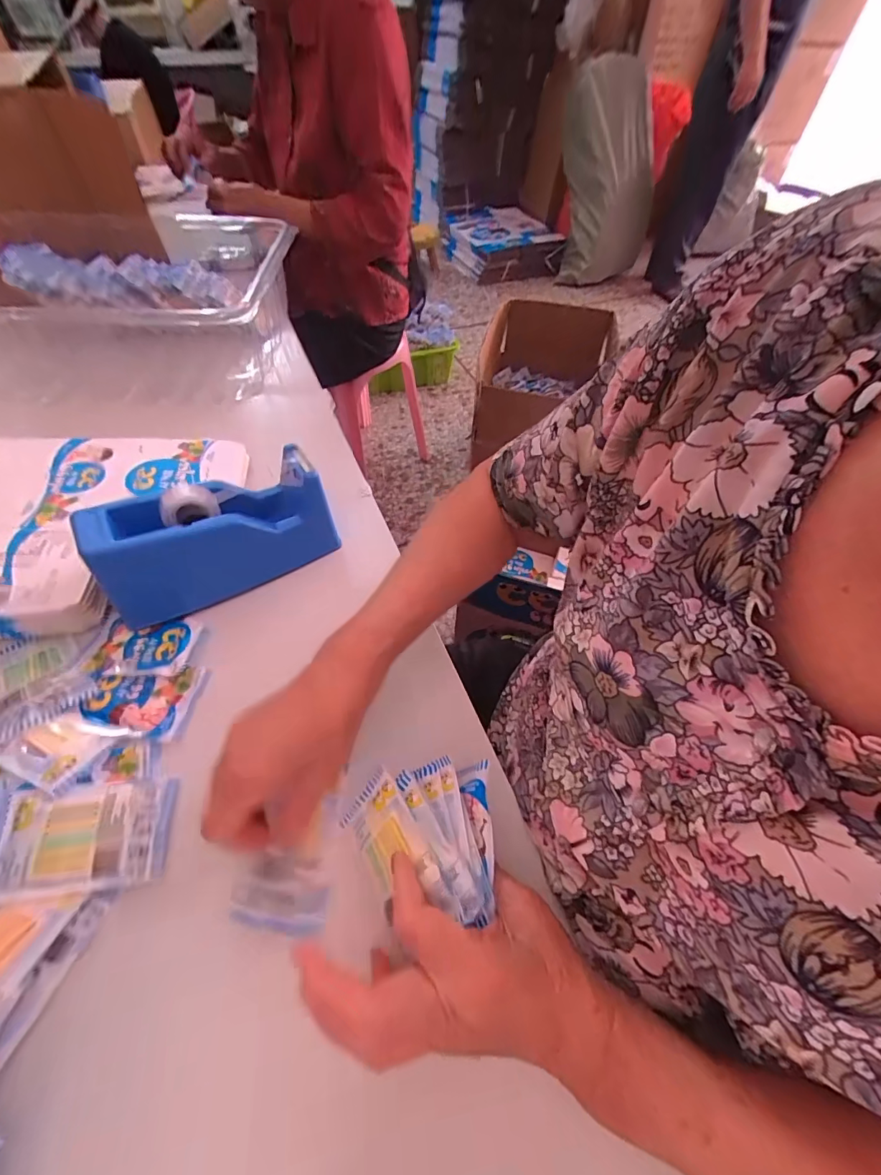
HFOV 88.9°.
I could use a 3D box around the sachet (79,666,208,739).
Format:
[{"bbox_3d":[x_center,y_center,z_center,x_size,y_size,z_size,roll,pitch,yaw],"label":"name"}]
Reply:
[{"bbox_3d":[-0.243,0.090,0.365,0.083,0.011,0.060,2,53,0],"label":"sachet"}]

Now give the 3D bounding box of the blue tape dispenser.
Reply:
[{"bbox_3d":[-0.201,-0.050,0.410,0.195,0.091,0.070,-27,58,-20],"label":"blue tape dispenser"}]

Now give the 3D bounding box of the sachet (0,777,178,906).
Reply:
[{"bbox_3d":[-0.235,0.166,0.300,0.097,0.010,0.065,1,56,-16],"label":"sachet"}]

